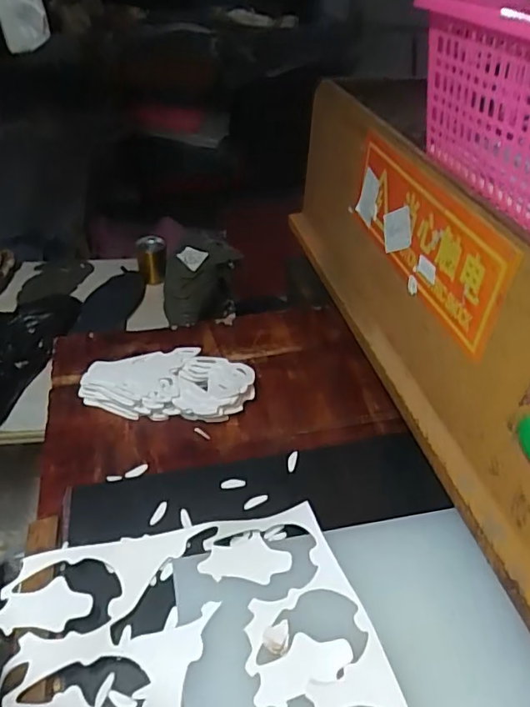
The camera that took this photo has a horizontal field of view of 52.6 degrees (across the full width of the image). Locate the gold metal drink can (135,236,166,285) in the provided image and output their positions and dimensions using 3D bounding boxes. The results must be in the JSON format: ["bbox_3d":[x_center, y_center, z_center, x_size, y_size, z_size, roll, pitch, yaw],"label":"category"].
[{"bbox_3d":[-0.262,-0.213,1.247,0.064,0.098,0.075,-7,39,-10],"label":"gold metal drink can"}]

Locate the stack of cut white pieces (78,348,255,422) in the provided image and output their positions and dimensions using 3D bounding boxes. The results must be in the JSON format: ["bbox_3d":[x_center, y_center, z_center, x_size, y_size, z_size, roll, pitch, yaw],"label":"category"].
[{"bbox_3d":[-0.141,0.045,0.789,0.250,0.042,0.119,4,38,4],"label":"stack of cut white pieces"}]

